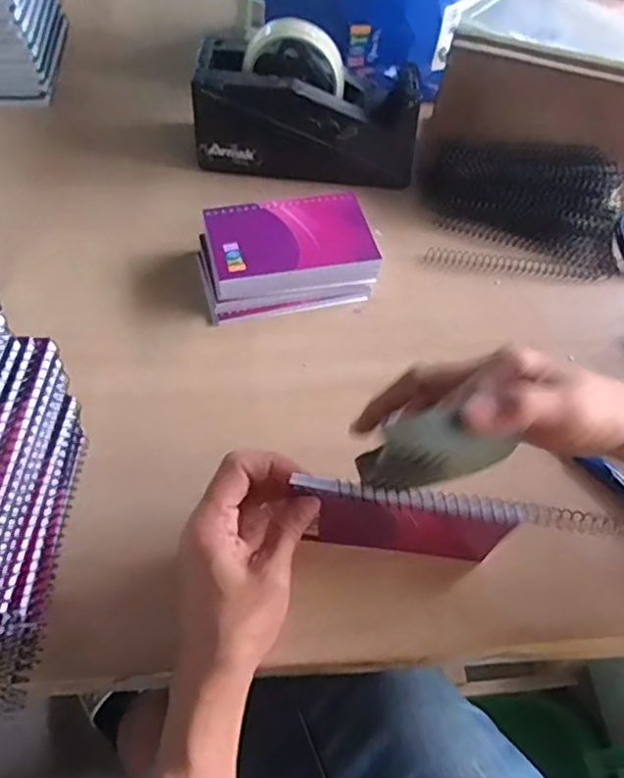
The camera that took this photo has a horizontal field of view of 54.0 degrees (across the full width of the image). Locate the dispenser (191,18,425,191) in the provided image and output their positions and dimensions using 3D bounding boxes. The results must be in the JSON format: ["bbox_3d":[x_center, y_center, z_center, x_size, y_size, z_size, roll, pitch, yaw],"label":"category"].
[{"bbox_3d":[-0.002,-0.253,0.547,0.192,0.116,0.065,5,56,-1],"label":"dispenser"}]

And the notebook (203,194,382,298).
[{"bbox_3d":[-0.017,-0.118,0.491,0.128,0.018,0.082,-10,61,-9],"label":"notebook"}]

